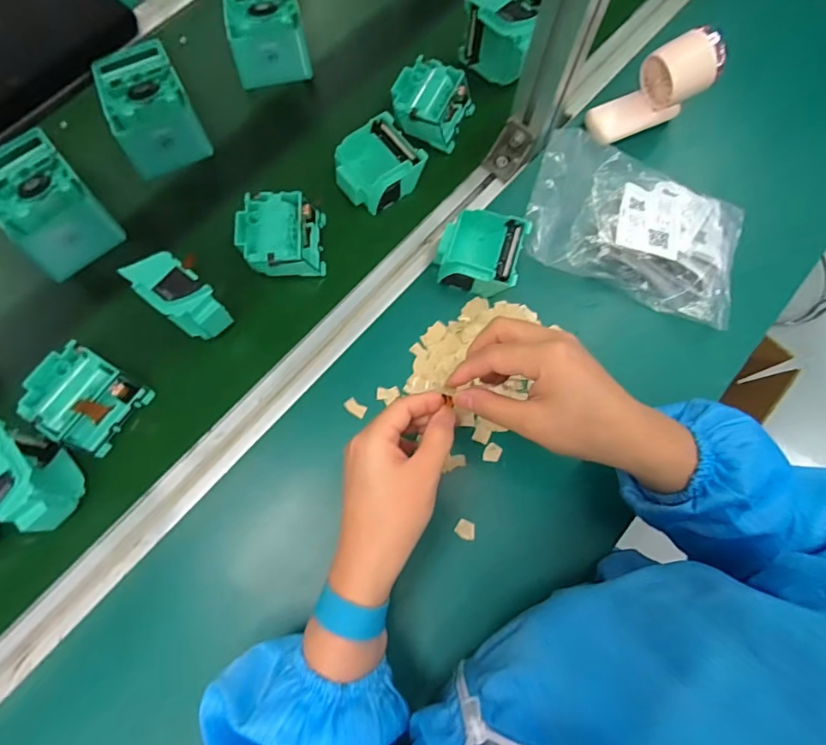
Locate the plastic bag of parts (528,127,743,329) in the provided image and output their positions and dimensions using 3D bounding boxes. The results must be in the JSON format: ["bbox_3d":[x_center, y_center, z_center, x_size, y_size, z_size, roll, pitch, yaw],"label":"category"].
[{"bbox_3d":[0.223,-0.146,0.487,0.219,0.035,0.150,25,74,5],"label":"plastic bag of parts"}]

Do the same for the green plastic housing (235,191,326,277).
[{"bbox_3d":[-0.131,-0.134,0.487,0.083,0.047,0.081,-3,75,-4],"label":"green plastic housing"}]

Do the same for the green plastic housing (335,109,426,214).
[{"bbox_3d":[-0.038,-0.218,0.514,0.085,0.041,0.078,-30,77,-11],"label":"green plastic housing"}]

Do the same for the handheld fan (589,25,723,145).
[{"bbox_3d":[0.247,-0.292,0.497,0.115,0.079,0.053,-17,73,-5],"label":"handheld fan"}]

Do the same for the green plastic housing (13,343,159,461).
[{"bbox_3d":[-0.292,0.023,0.430,0.077,0.045,0.072,31,75,6],"label":"green plastic housing"}]

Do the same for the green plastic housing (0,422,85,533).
[{"bbox_3d":[-0.313,0.088,0.396,0.043,0.080,0.084,-34,79,-11],"label":"green plastic housing"}]

